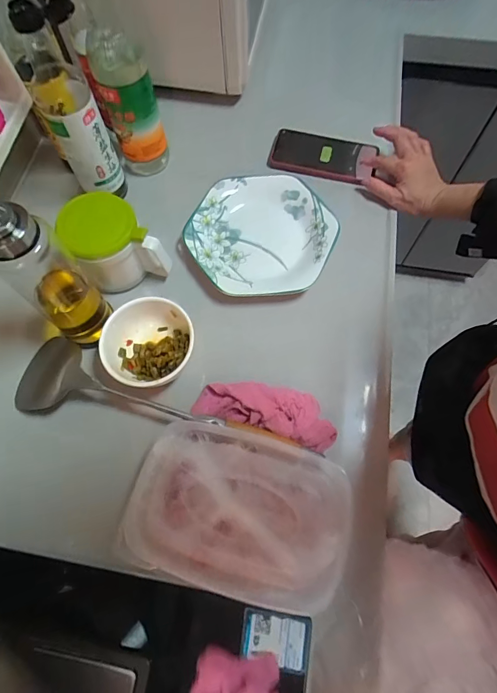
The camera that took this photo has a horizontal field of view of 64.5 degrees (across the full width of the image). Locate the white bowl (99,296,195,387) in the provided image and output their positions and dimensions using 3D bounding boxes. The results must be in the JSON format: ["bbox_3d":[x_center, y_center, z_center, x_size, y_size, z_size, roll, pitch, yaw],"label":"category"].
[{"bbox_3d":[-0.120,0.001,0.484,0.107,0.059,0.110,0,68,1],"label":"white bowl"}]

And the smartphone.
[{"bbox_3d":[0.117,-0.306,0.633,0.165,0.014,0.085,13,69,6],"label":"smartphone"}]

